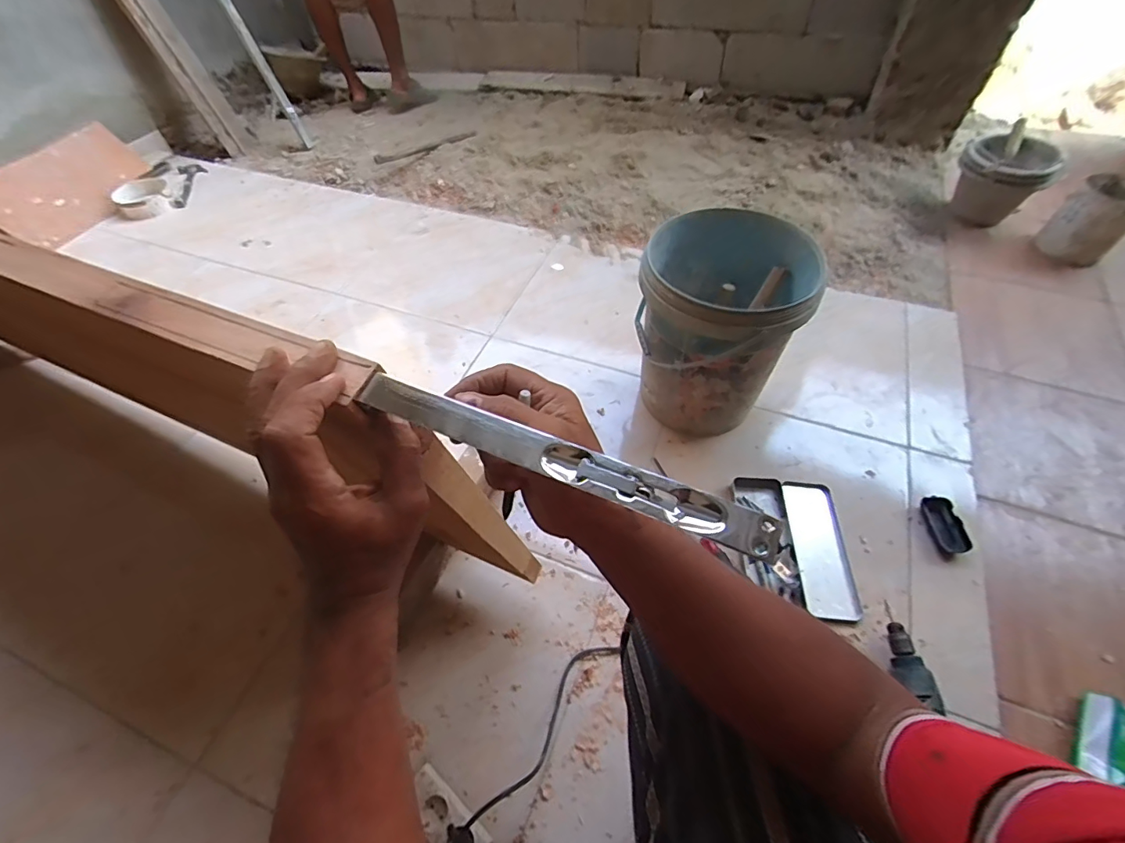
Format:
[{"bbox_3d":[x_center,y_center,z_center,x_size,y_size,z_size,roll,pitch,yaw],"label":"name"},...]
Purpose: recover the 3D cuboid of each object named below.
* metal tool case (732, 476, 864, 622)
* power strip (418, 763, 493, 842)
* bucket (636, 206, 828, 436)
[{"bbox_3d":[0.433,0.223,0.895,0.190,0.025,0.256,2,54,3],"label":"metal tool case"},{"bbox_3d":[-0.158,0.552,0.672,0.134,0.049,0.054,38,63,25],"label":"power strip"},{"bbox_3d":[0.302,-0.192,0.974,0.288,0.335,0.292,-1,54,1],"label":"bucket"}]

